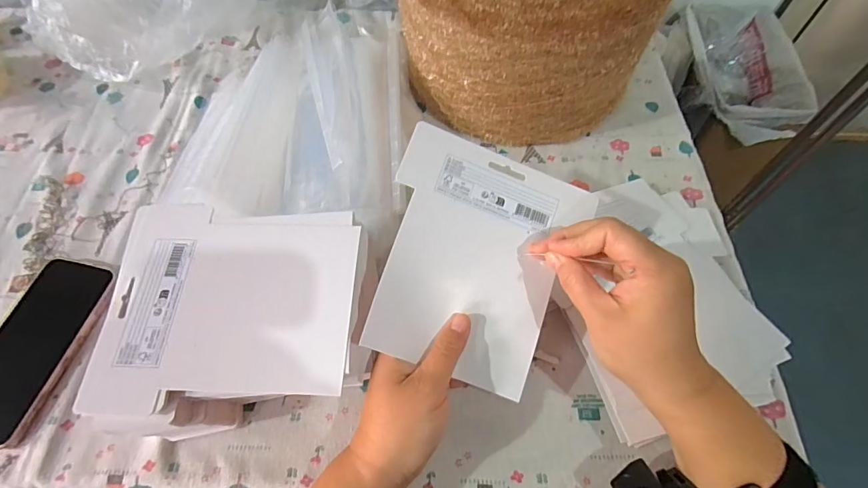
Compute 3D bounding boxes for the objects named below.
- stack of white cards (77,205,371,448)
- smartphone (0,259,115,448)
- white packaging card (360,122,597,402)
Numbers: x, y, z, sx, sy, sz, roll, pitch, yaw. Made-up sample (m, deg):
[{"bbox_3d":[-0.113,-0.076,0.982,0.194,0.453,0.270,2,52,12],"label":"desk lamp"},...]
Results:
[{"bbox_3d":[-0.146,0.064,0.347,0.190,0.077,0.163,0,61,0],"label":"stack of white cards"},{"bbox_3d":[-0.346,0.086,0.367,0.086,0.015,0.151,14,62,8],"label":"smartphone"},{"bbox_3d":[0.030,0.008,0.333,0.144,0.010,0.179,22,77,-6],"label":"white packaging card"}]

